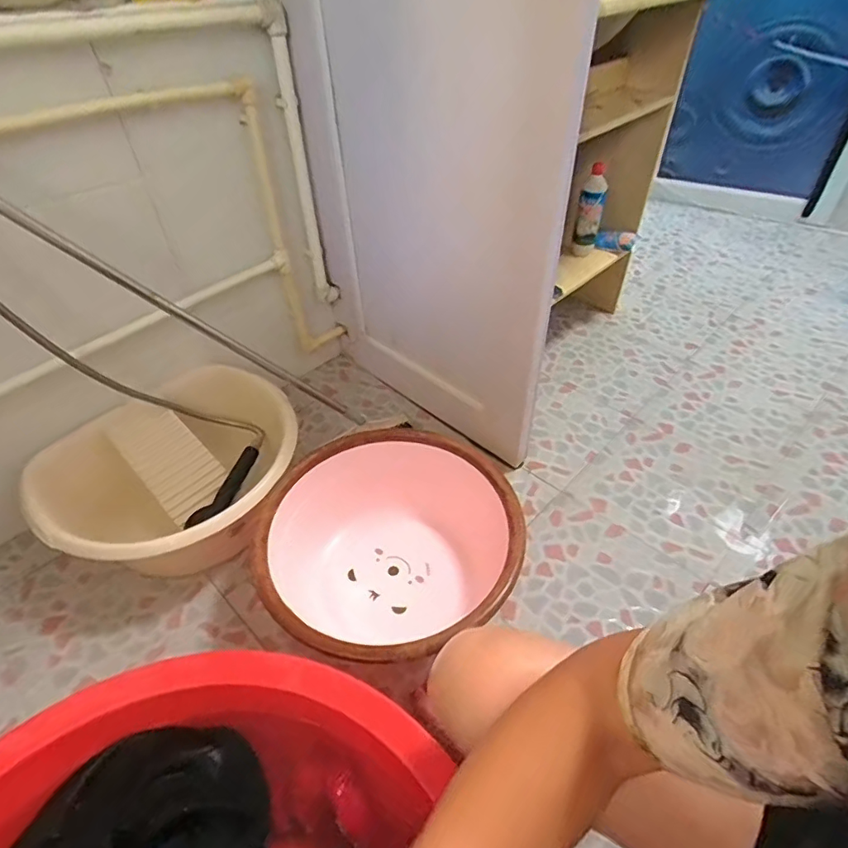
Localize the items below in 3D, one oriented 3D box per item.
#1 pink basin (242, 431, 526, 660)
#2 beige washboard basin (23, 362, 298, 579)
[{"bbox_3d":[-0.058,0.205,0.830,0.379,0.165,0.388,-1,44,1],"label":"pink basin"},{"bbox_3d":[-0.423,0.104,0.928,0.436,0.191,0.354,-32,51,-28],"label":"beige washboard basin"}]

